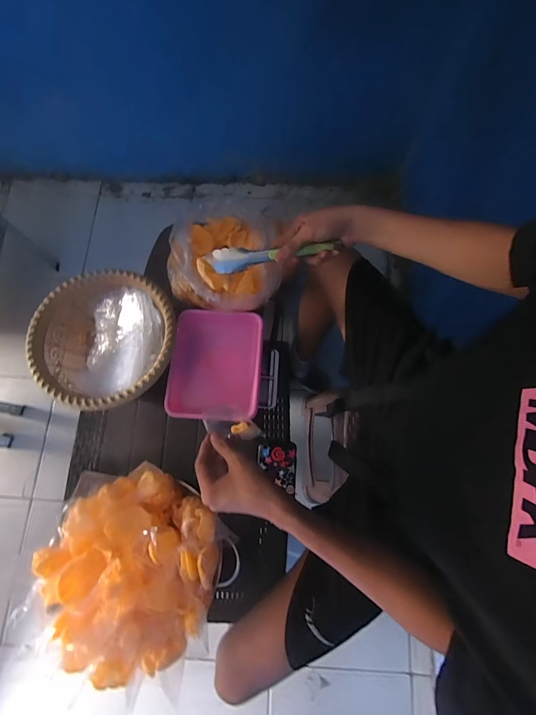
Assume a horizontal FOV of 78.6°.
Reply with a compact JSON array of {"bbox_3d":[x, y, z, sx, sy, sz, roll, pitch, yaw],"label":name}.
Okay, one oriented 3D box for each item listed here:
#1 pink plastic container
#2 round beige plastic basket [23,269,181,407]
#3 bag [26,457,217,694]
[{"bbox_3d":[-0.106,0.016,0.678,0.183,0.054,0.224,2,75,2],"label":"pink plastic container"},{"bbox_3d":[-0.313,-0.025,0.670,0.264,0.127,0.257,0,74,1],"label":"round beige plastic basket"},{"bbox_3d":[-0.222,0.340,0.524,0.270,0.141,0.281,-25,75,-5],"label":"bag"}]

